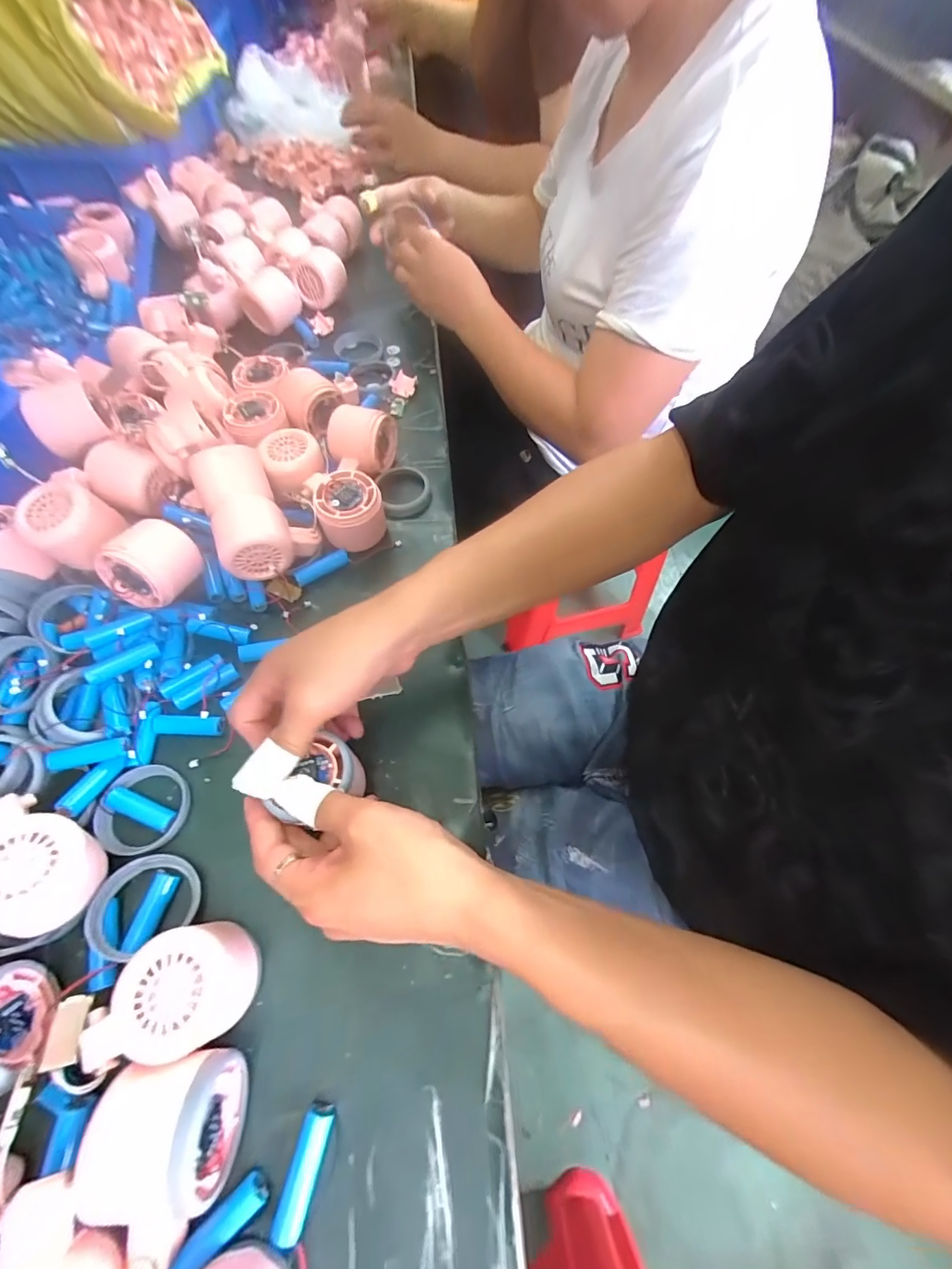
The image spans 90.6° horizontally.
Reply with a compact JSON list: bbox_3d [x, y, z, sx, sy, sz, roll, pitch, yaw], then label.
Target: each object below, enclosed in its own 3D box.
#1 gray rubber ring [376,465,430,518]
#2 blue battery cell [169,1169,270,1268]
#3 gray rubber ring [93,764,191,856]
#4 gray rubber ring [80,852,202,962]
[{"bbox_3d":[-0.073,-0.147,0.475,0.049,0.017,0.060,-15,63,-9],"label":"gray rubber ring"},{"bbox_3d":[-0.130,0.299,0.235,0.050,0.012,0.015,-37,69,-19],"label":"blue battery cell"},{"bbox_3d":[-0.233,0.121,0.330,0.057,0.009,0.058,0,62,-1],"label":"gray rubber ring"},{"bbox_3d":[-0.209,0.171,0.298,0.059,0.007,0.059,9,50,-11],"label":"gray rubber ring"}]

